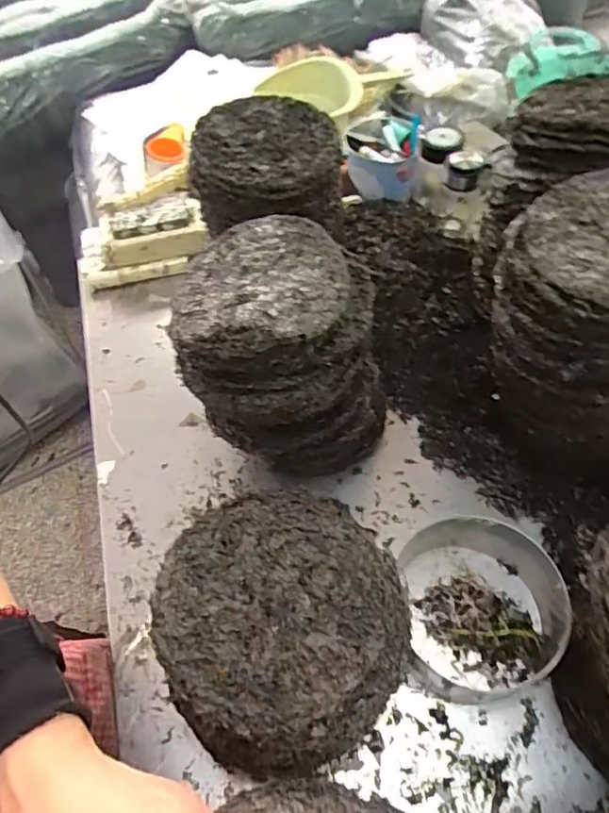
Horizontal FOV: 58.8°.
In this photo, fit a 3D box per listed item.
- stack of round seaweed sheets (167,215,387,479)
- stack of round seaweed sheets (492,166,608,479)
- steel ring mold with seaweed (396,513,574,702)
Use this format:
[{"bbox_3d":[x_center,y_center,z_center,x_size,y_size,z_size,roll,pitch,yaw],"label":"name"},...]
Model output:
[{"bbox_3d":[-0.028,-0.043,0.679,0.231,0.305,0.211,-28,58,-16],"label":"stack of round seaweed sheets"},{"bbox_3d":[0.327,-0.080,0.619,0.236,0.297,0.199,21,58,17],"label":"stack of round seaweed sheets"},{"bbox_3d":[0.205,0.215,0.605,0.178,0.084,0.193,-3,54,1],"label":"steel ring mold with seaweed"}]

